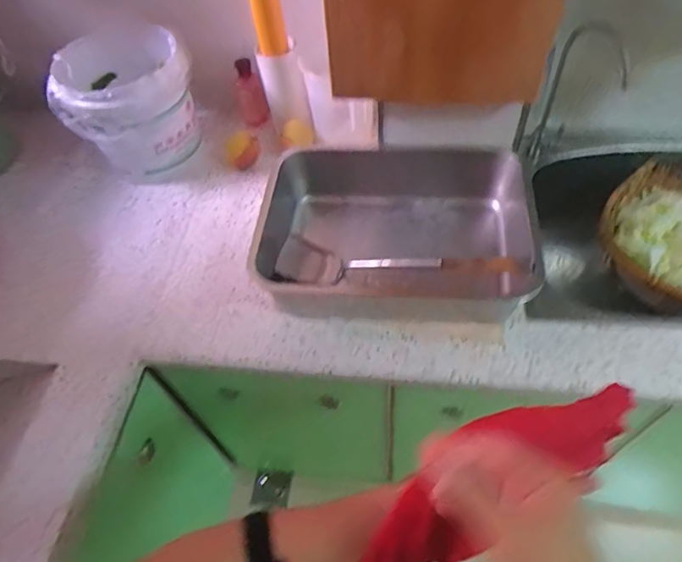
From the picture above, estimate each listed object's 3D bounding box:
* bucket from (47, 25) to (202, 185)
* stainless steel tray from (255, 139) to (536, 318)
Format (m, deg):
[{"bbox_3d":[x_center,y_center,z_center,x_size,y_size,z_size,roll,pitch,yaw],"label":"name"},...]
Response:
[{"bbox_3d":[-0.373,-0.319,0.912,0.222,0.206,0.200,-17,55,-7],"label":"bucket"},{"bbox_3d":[0.076,-0.083,0.772,0.416,0.094,0.290,8,56,11],"label":"stainless steel tray"}]

